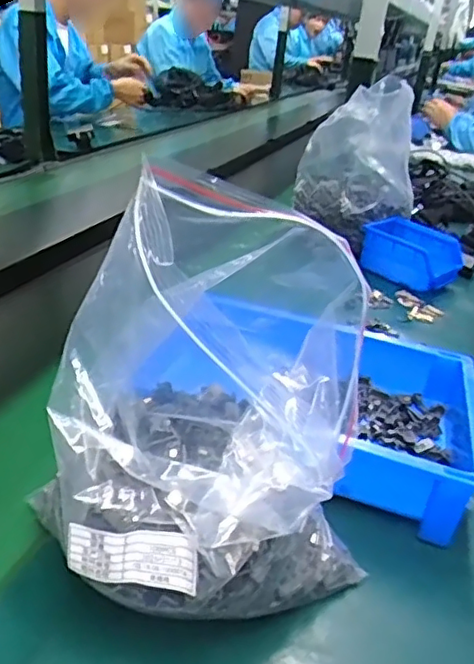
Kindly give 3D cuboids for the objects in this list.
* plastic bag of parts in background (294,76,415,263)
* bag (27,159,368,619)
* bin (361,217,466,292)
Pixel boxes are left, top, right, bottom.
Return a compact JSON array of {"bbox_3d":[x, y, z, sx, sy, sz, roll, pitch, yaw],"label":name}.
[{"bbox_3d":[0.199,-0.281,1.017,0.173,0.225,0.168,2,28,-10],"label":"plastic bag of parts in background"},{"bbox_3d":[-0.029,0.053,0.390,0.185,0.234,0.182,-11,32,-32],"label":"bag"},{"bbox_3d":[0.279,-0.125,0.974,0.120,0.068,0.140,-19,37,-41],"label":"bin"}]

